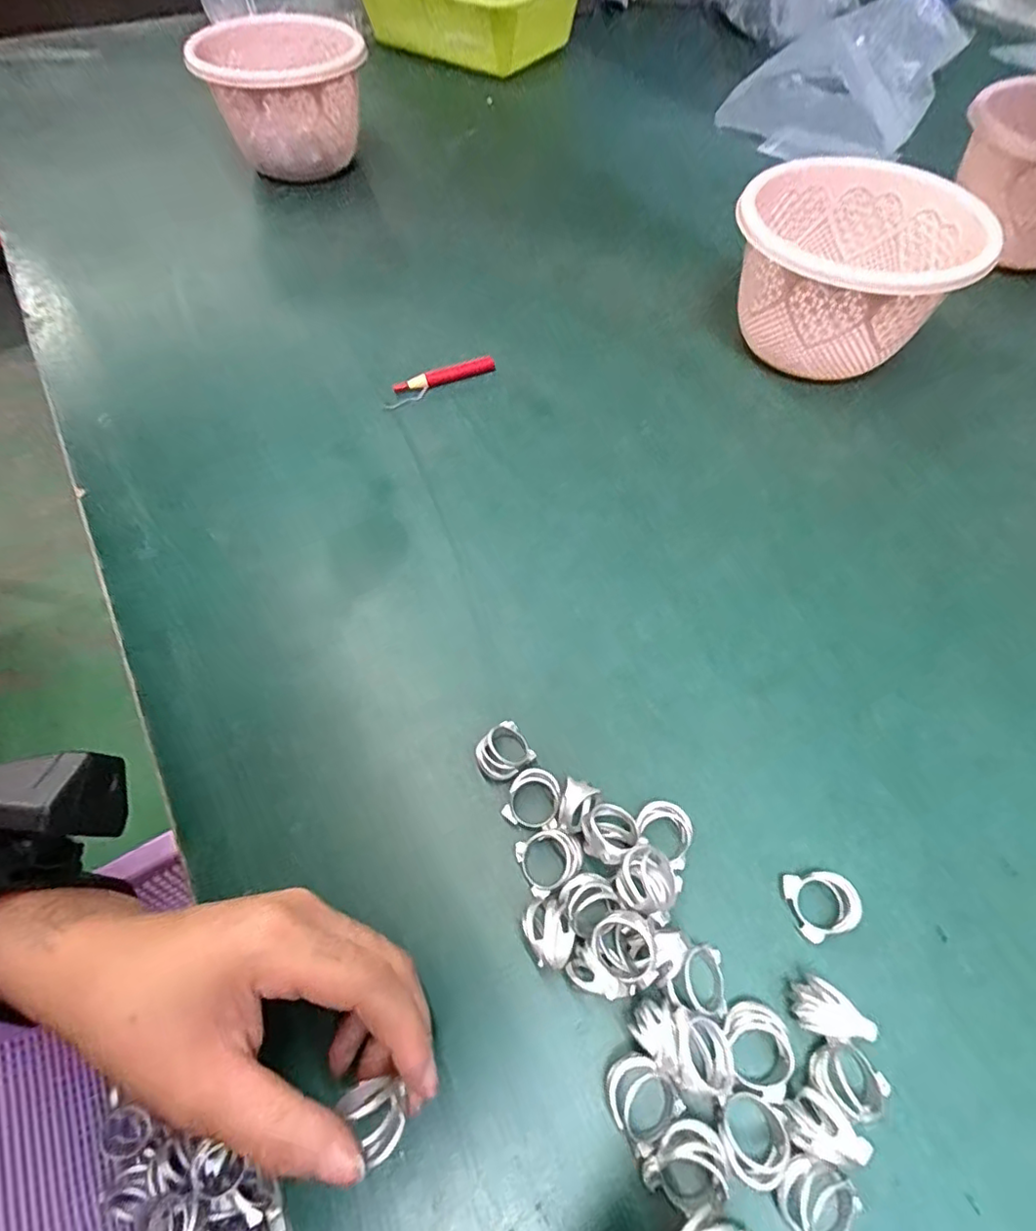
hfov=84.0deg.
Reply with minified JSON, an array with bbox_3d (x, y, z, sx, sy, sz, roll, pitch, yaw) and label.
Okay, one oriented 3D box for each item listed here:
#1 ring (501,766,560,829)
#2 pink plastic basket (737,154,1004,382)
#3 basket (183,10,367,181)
[{"bbox_3d":[0.006,0.079,0.249,0.027,0.005,0.024,-31,61,7],"label":"ring"},{"bbox_3d":[0.215,-0.229,0.398,0.142,0.093,0.138,2,60,2],"label":"pink plastic basket"},{"bbox_3d":[-0.220,-0.484,0.546,0.142,0.098,0.160,-26,63,-16],"label":"basket"}]

